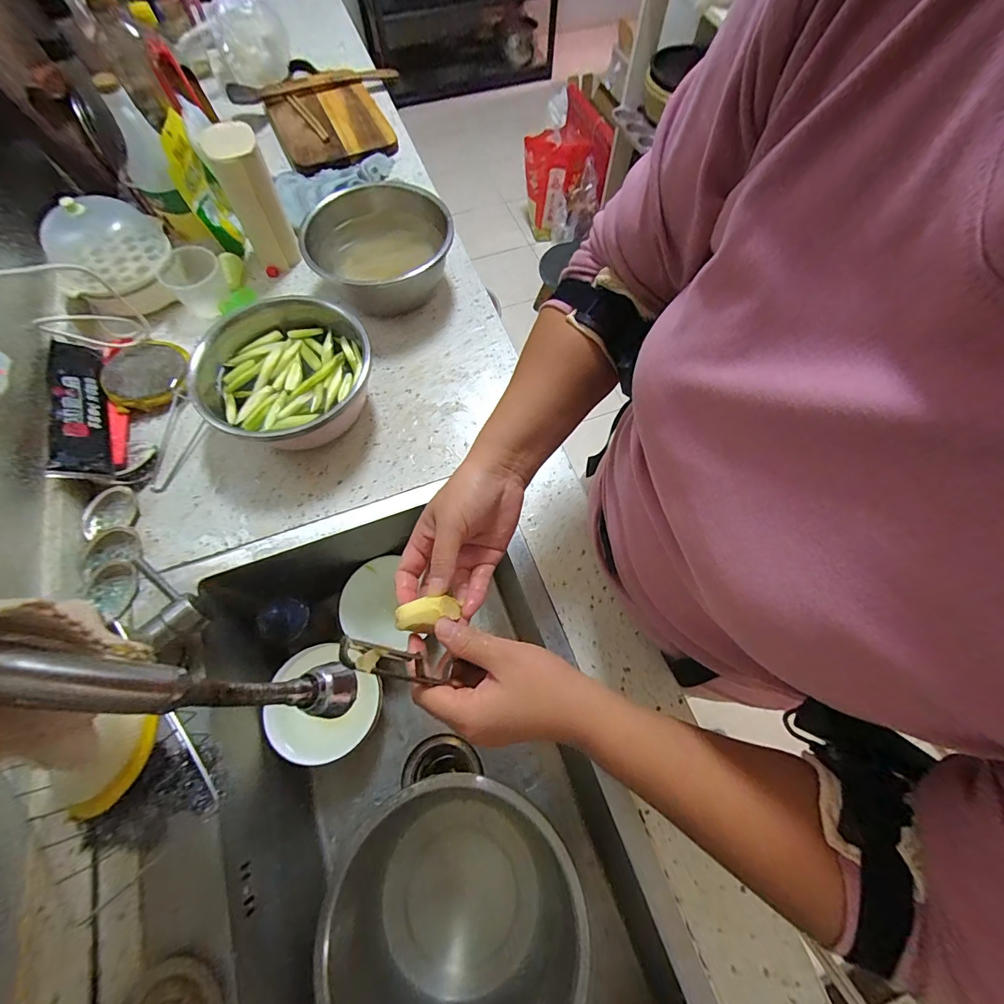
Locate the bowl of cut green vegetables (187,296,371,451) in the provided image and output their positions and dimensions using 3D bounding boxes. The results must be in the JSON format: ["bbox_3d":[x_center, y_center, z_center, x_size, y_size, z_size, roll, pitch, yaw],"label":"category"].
[{"bbox_3d":[-0.267,-0.155,0.559,0.199,0.092,0.199,0,67,0],"label":"bowl of cut green vegetables"}]

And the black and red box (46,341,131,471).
[{"bbox_3d":[-0.540,-0.135,0.567,0.032,0.075,0.253,-43,62,29],"label":"black and red box"}]

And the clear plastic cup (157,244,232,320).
[{"bbox_3d":[-0.449,-0.324,0.641,0.076,0.069,0.063,-31,71,-14],"label":"clear plastic cup"}]

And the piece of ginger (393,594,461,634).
[{"bbox_3d":[-0.053,0.080,0.306,0.043,0.018,0.021,-15,68,-9],"label":"piece of ginger"}]

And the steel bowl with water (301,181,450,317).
[{"bbox_3d":[-0.179,-0.375,0.645,0.205,0.091,0.201,1,67,-2],"label":"steel bowl with water"}]

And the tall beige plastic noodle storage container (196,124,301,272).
[{"bbox_3d":[-0.361,-0.443,0.641,0.073,0.166,0.084,-27,70,-13],"label":"tall beige plastic noodle storage container"}]

